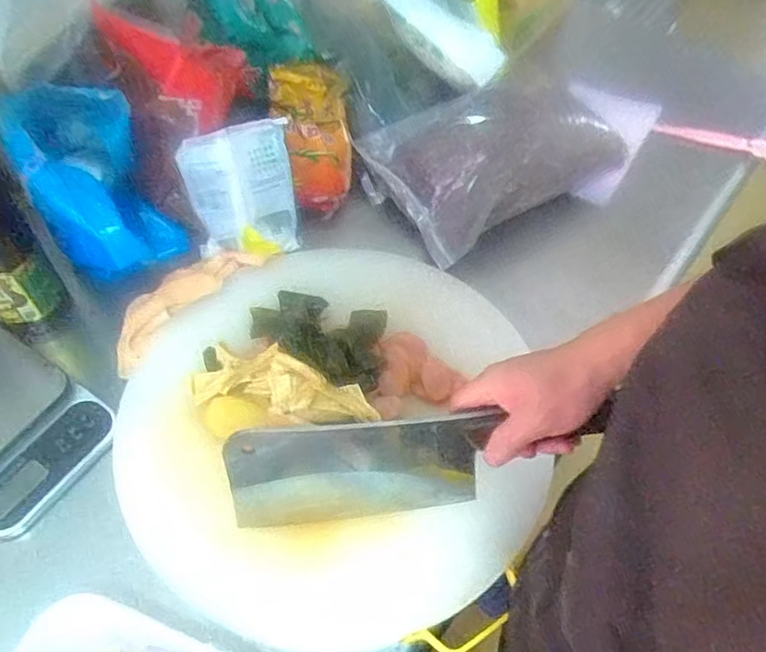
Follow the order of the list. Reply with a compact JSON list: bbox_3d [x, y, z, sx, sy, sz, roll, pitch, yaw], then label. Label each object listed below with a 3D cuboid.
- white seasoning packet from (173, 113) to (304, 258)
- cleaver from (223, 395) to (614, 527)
[{"bbox_3d":[-0.167,-0.157,0.744,0.123,0.162,0.023,-19,40,-21],"label":"white seasoning packet"},{"bbox_3d":[0.027,0.107,0.529,0.303,0.115,0.025,-9,35,0],"label":"cleaver"}]

